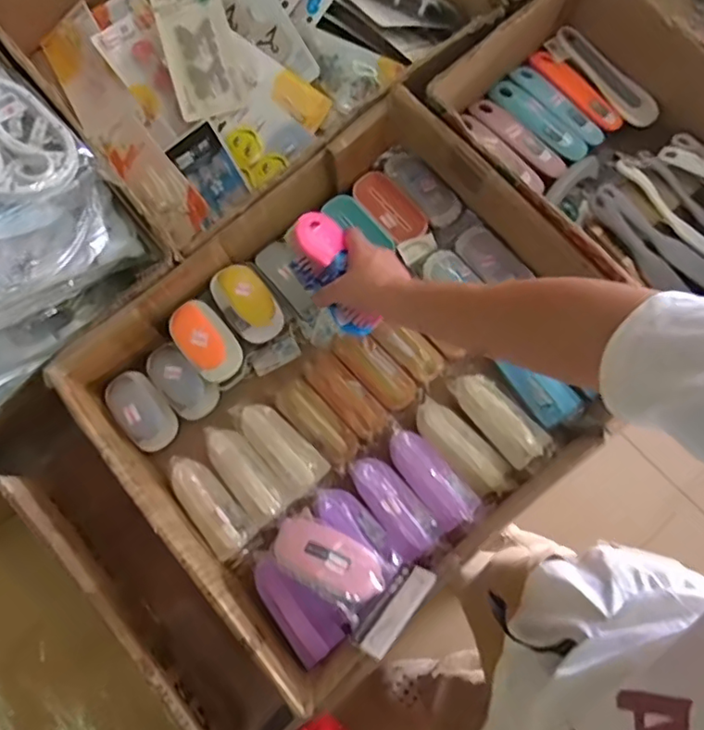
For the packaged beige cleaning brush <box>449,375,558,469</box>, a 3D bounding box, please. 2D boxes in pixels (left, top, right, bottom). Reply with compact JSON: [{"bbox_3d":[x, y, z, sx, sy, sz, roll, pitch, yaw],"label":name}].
[{"bbox_3d":[0.190,0.063,0.731,0.059,0.036,0.139,-40,80,-7],"label":"packaged beige cleaning brush"}]

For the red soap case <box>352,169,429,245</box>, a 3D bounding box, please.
[{"bbox_3d":[0.055,-0.224,0.814,0.056,0.024,0.119,-38,80,-7],"label":"red soap case"}]

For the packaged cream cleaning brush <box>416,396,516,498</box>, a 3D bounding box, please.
[{"bbox_3d":[0.142,0.106,0.731,0.055,0.035,0.151,-43,81,-8],"label":"packaged cream cleaning brush"}]

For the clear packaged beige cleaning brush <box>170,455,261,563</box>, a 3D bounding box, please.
[{"bbox_3d":[-0.182,0.178,0.719,0.058,0.044,0.136,-41,81,-8],"label":"clear packaged beige cleaning brush"}]

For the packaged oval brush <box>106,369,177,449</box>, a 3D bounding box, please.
[{"bbox_3d":[-0.280,0.057,0.754,0.062,0.050,0.111,-37,80,-7],"label":"packaged oval brush"}]

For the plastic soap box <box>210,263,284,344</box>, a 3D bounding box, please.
[{"bbox_3d":[-0.138,-0.086,0.742,0.063,0.051,0.108,-38,80,-7],"label":"plastic soap box"}]

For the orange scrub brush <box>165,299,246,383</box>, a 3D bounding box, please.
[{"bbox_3d":[-0.188,-0.031,0.738,0.063,0.040,0.107,-38,80,-7],"label":"orange scrub brush"}]

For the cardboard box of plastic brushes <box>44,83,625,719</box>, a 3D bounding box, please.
[{"bbox_3d":[0.004,0.011,0.729,0.570,0.140,0.490,-41,81,-8],"label":"cardboard box of plastic brushes"}]

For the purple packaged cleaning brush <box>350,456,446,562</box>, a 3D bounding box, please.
[{"bbox_3d":[0.052,0.172,0.714,0.058,0.037,0.133,-39,80,-7],"label":"purple packaged cleaning brush"}]

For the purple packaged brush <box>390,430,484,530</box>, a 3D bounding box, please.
[{"bbox_3d":[0.100,0.140,0.721,0.057,0.040,0.133,-39,80,-7],"label":"purple packaged brush"}]

